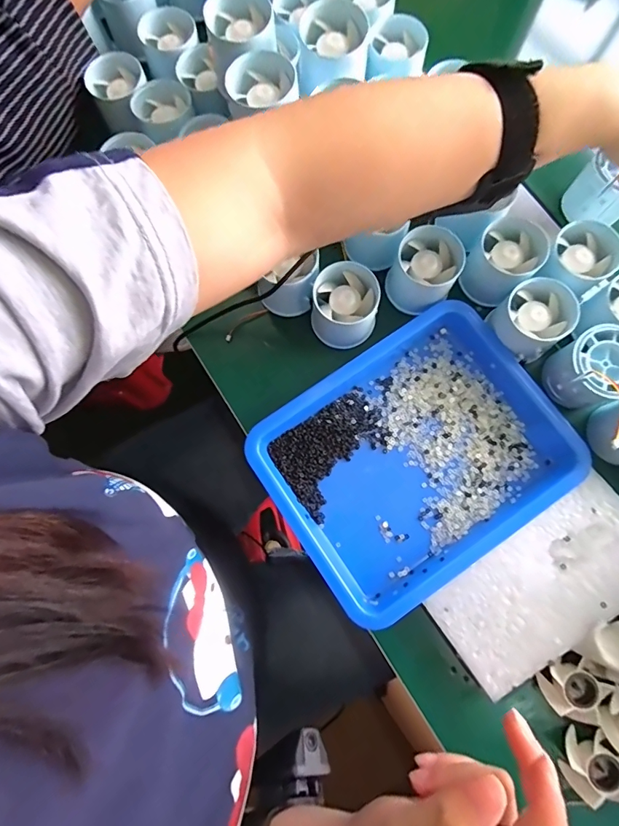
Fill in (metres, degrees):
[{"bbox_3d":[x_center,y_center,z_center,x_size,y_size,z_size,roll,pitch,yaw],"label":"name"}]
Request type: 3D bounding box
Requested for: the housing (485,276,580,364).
[{"bbox_3d":[0.178,-0.074,0.335,0.046,0.045,0.051,-35,81,-6],"label":"housing"}]

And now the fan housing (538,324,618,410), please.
[{"bbox_3d":[0.220,-0.033,0.327,0.049,0.048,0.052,0,79,0],"label":"fan housing"}]

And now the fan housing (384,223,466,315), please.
[{"bbox_3d":[0.094,-0.116,0.345,0.051,0.041,0.056,0,79,0],"label":"fan housing"}]

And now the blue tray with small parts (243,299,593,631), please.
[{"bbox_3d":[0.083,0.031,0.331,0.222,0.026,0.173,-34,81,-6],"label":"blue tray with small parts"}]

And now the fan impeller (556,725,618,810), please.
[{"bbox_3d":[0.196,0.244,0.290,0.038,0.026,0.036,0,79,0],"label":"fan impeller"}]

